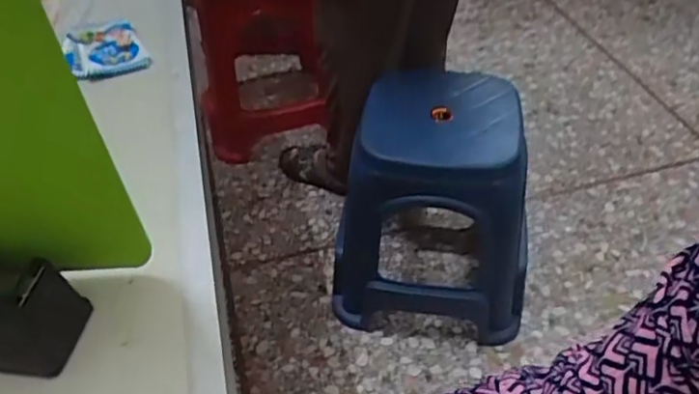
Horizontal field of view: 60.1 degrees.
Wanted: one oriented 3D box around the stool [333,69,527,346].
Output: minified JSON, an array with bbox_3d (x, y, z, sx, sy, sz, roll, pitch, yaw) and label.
[{"bbox_3d":[0.151,0.014,1.119,0.347,0.416,0.309,3,45,6],"label":"stool"}]

